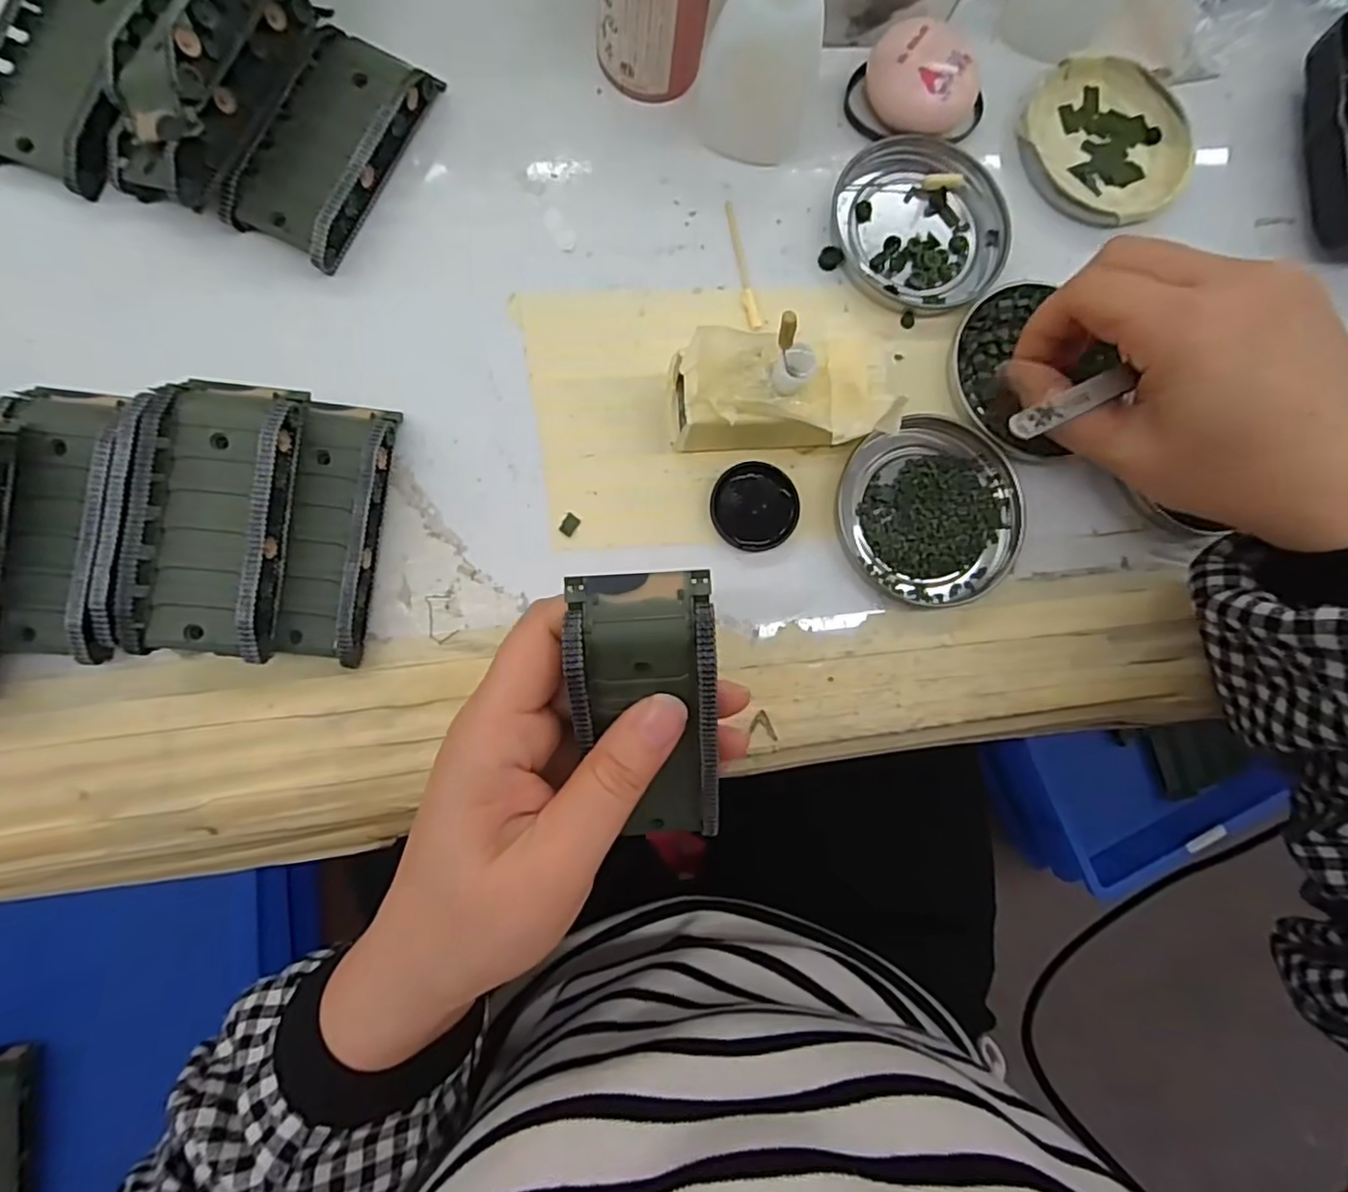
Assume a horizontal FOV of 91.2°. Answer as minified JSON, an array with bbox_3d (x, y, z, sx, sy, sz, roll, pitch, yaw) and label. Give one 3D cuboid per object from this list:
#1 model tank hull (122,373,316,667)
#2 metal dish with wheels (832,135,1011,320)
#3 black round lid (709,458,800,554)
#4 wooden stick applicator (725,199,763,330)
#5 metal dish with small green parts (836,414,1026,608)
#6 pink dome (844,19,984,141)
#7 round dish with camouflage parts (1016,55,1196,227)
[{"bbox_3d":[-0.160,-0.028,0.232,0.045,0.028,0.095,6,82,-6],"label":"model tank hull"},{"bbox_3d":[0.109,-0.164,0.291,0.078,0.008,0.077,1,83,-6],"label":"metal dish with wheels"},{"bbox_3d":[0.033,-0.036,0.269,0.035,0.008,0.035,1,83,-6],"label":"black round lid"},{"bbox_3d":[0.029,-0.142,0.283,0.006,0.004,0.059,-11,85,-8],"label":"wooden stick applicator"},{"bbox_3d":[0.108,-0.036,0.277,0.077,0.009,0.077,1,83,-6],"label":"metal dish with small green parts"},{"bbox_3d":[0.107,-0.224,0.290,0.054,0.024,0.039,-1,83,-7],"label":"pink dome"},{"bbox_3d":[0.201,-0.212,0.307,0.078,0.011,0.080,1,83,-6],"label":"round dish with camouflage parts"}]

